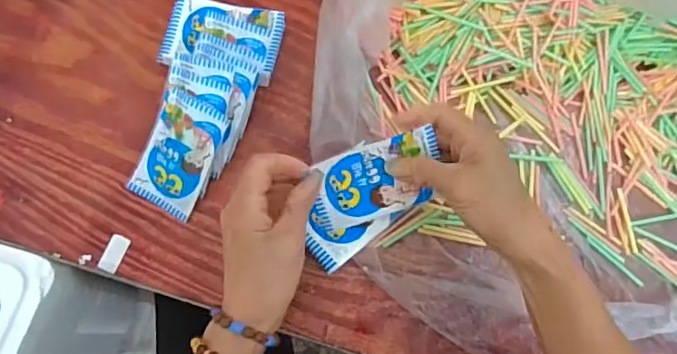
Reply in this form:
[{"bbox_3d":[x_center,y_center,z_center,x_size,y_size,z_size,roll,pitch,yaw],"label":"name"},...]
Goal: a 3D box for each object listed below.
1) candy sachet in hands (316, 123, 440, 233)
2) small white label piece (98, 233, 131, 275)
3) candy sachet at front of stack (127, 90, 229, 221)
[{"bbox_3d":[0.030,0.004,0.407,0.102,0.005,0.061,-21,115,8],"label":"candy sachet in hands"},{"bbox_3d":[-0.201,0.069,0.462,0.018,0.004,0.033,22,74,5],"label":"small white label piece"},{"bbox_3d":[-0.146,-0.019,0.464,0.066,0.010,0.104,27,103,9],"label":"candy sachet at front of stack"}]

